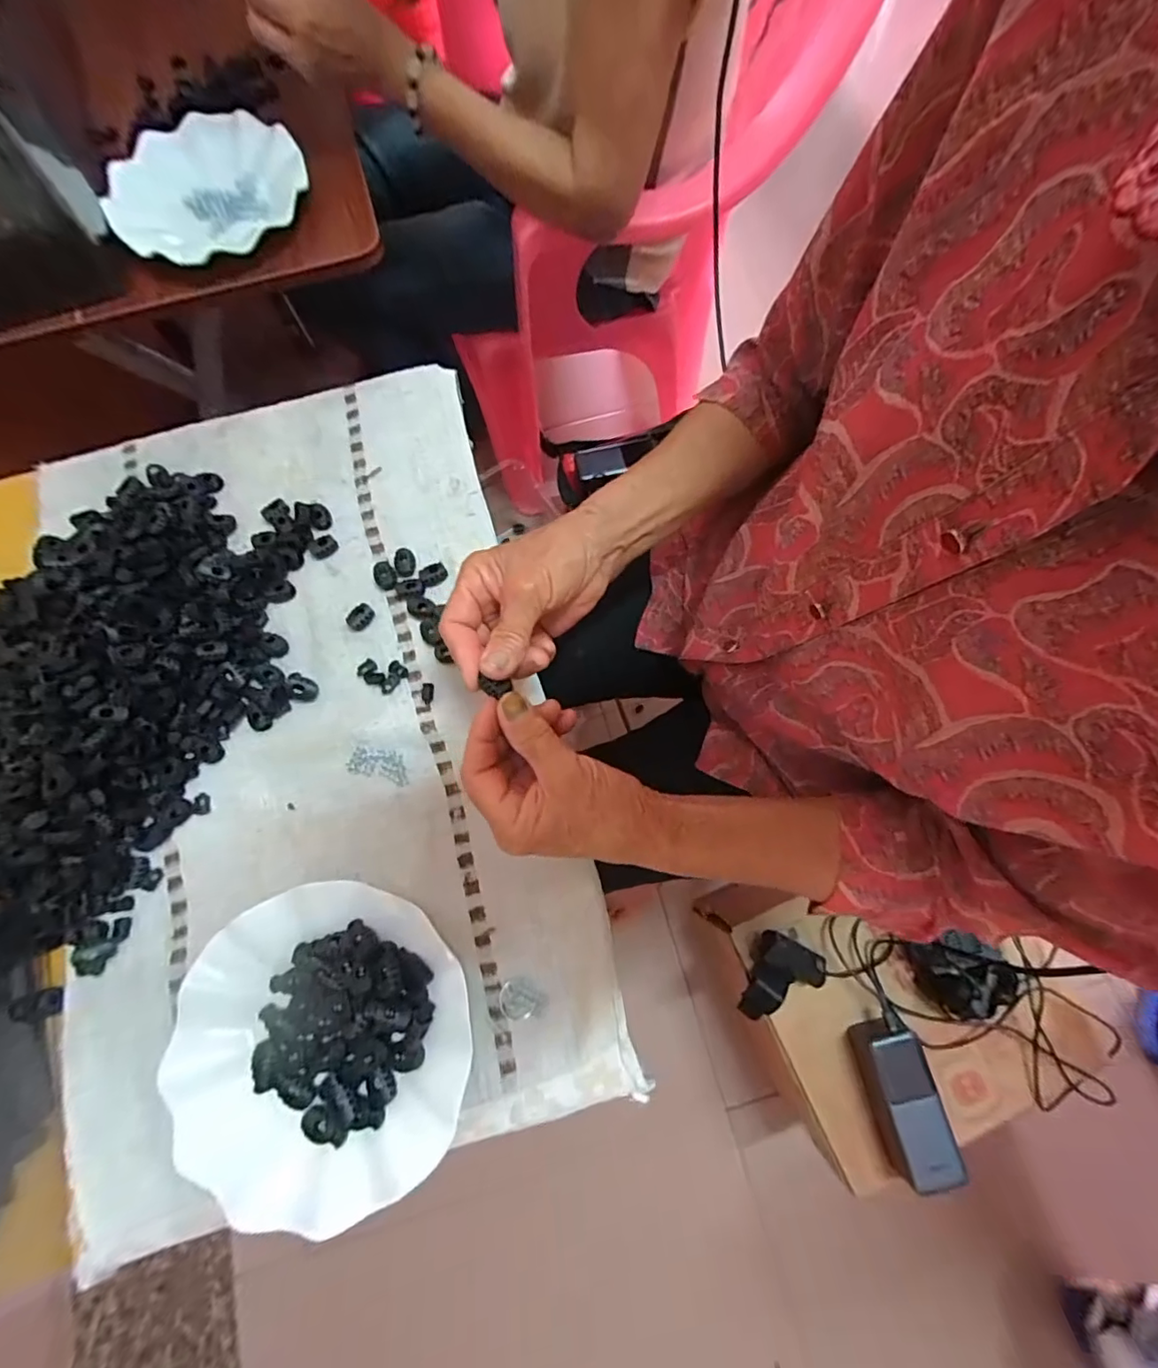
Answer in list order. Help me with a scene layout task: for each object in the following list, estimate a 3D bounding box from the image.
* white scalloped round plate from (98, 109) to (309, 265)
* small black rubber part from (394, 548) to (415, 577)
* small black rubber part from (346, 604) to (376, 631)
[{"bbox_3d":[-0.355,-0.473,0.509,0.182,0.032,0.145,-7,74,-1],"label":"white scalloped round plate"},{"bbox_3d":[-0.143,-0.099,0.439,0.017,0.010,0.023,-15,74,-4],"label":"small black rubber part"},{"bbox_3d":[-0.175,-0.053,0.426,0.017,0.007,0.023,32,76,9],"label":"small black rubber part"}]

